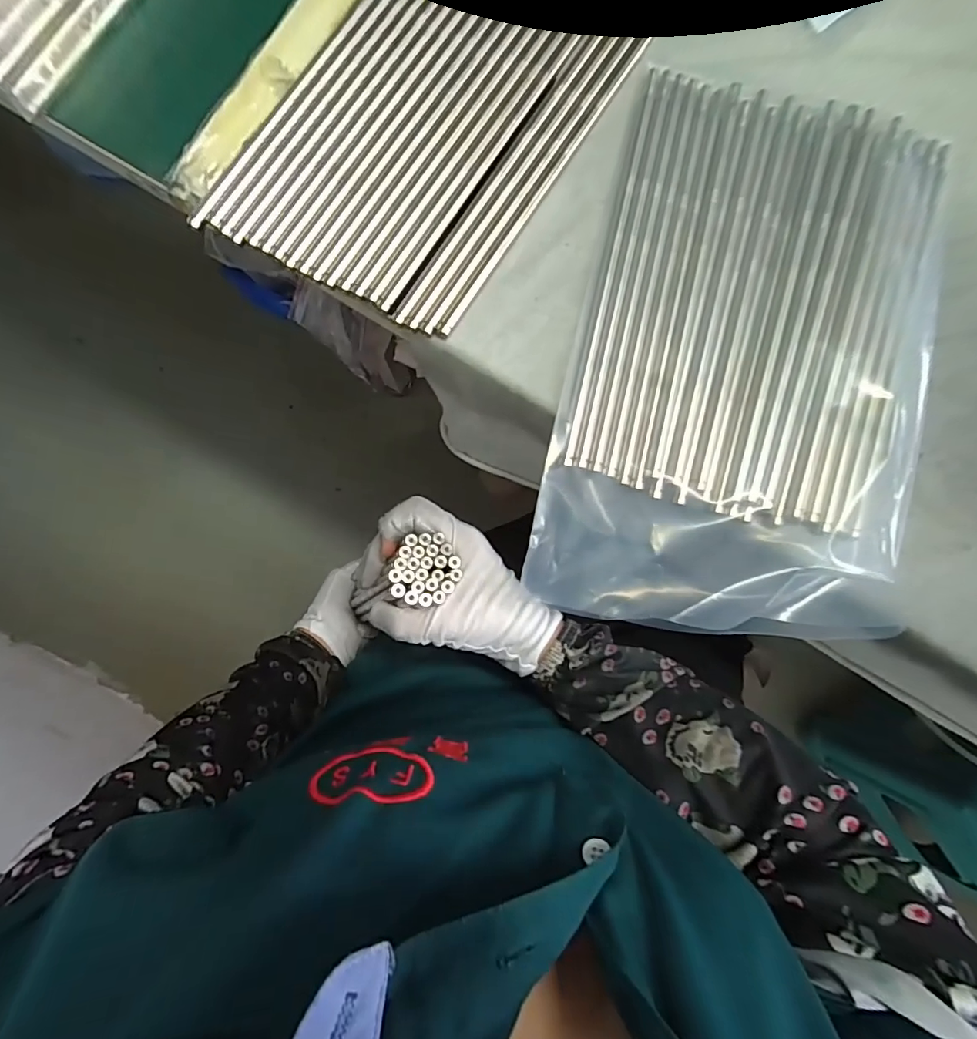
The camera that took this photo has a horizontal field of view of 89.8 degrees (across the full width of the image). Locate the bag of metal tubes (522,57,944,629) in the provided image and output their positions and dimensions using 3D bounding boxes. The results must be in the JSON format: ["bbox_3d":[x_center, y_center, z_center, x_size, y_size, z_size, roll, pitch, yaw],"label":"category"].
[{"bbox_3d":[0.142,-0.092,0.254,0.179,0.034,0.306,14,83,-1],"label":"bag of metal tubes"}]

